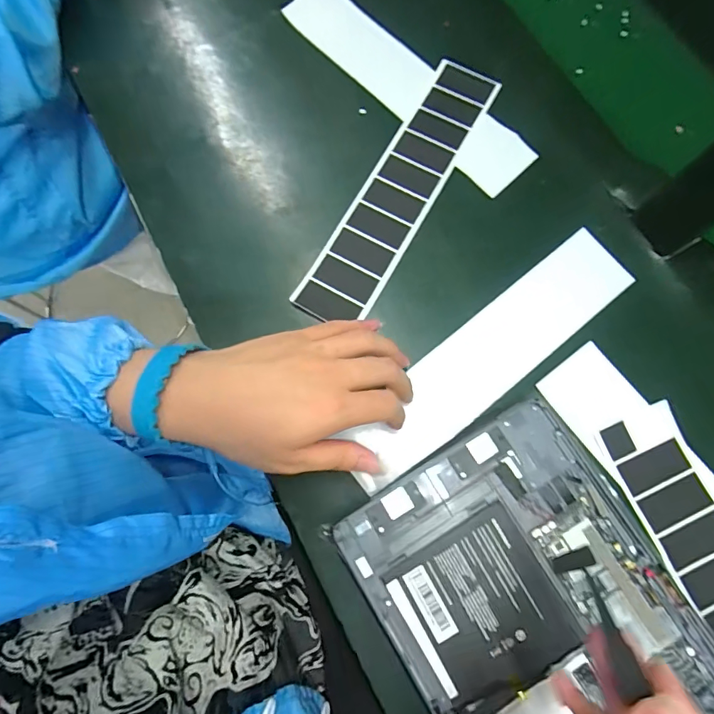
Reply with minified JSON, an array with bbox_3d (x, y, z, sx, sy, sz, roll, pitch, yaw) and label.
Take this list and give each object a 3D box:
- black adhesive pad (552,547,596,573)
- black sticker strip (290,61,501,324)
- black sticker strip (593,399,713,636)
[{"bbox_3d":[0.111,0.104,0.224,0.004,0.022,0.009,35,39,-24],"label":"black adhesive pad"},{"bbox_3d":[0.038,-0.140,0.367,0.055,0.007,0.258,29,79,9],"label":"black sticker strip"},{"bbox_3d":[0.253,0.163,0.292,0.055,0.005,0.265,-24,78,-5],"label":"black sticker strip"}]

